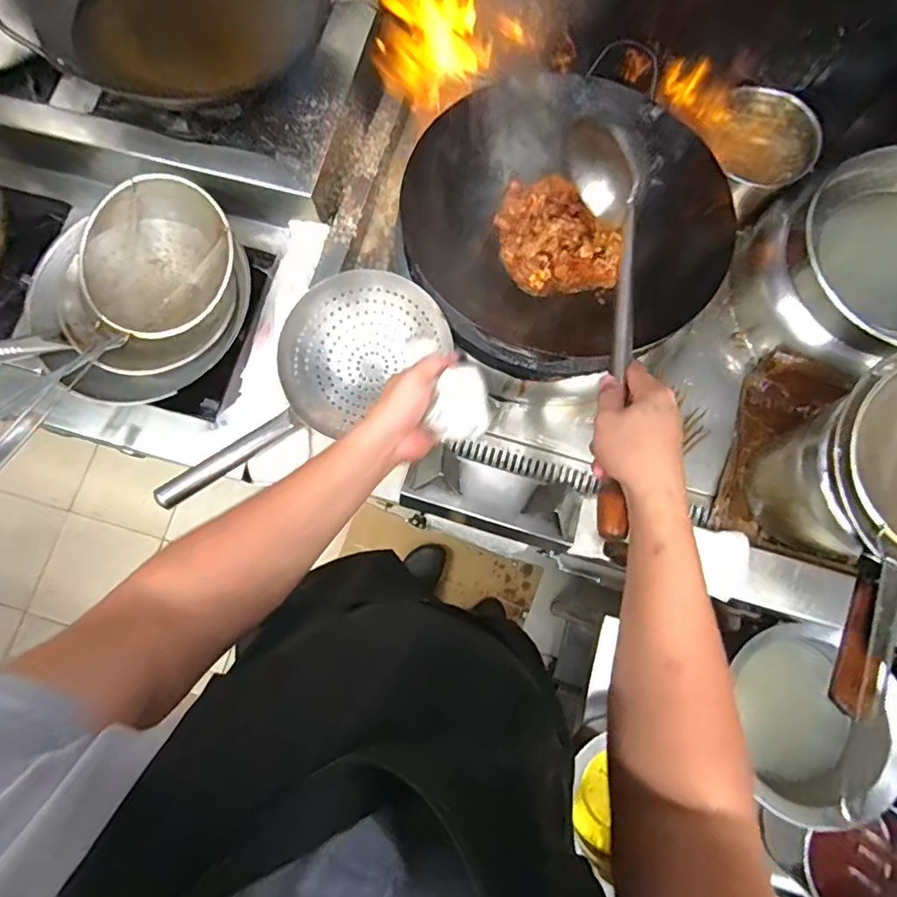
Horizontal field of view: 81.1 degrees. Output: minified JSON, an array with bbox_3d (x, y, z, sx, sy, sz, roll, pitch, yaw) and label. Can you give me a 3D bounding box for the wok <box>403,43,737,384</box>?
[{"bbox_3d":[0.152,-0.315,0.727,0.385,0.139,0.396,0,79,-1],"label":"wok"}]

